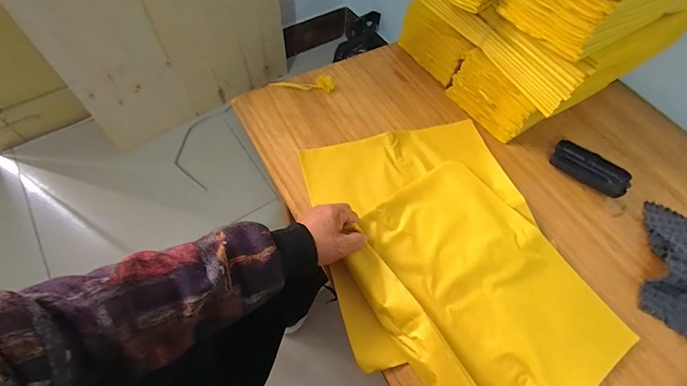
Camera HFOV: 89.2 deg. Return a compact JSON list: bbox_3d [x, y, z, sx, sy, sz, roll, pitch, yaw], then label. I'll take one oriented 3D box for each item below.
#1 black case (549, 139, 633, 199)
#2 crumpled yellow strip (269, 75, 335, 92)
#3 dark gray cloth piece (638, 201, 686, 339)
[{"bbox_3d":[0.383,-0.039,0.545,0.111,0.024,0.044,34,65,15],"label":"black case"},{"bbox_3d":[-0.071,-0.194,0.607,0.108,0.017,0.023,6,61,0],"label":"crumpled yellow strip"},{"bbox_3d":[0.462,0.100,0.463,0.100,0.031,0.183,23,62,9],"label":"dark gray cloth piece"}]

